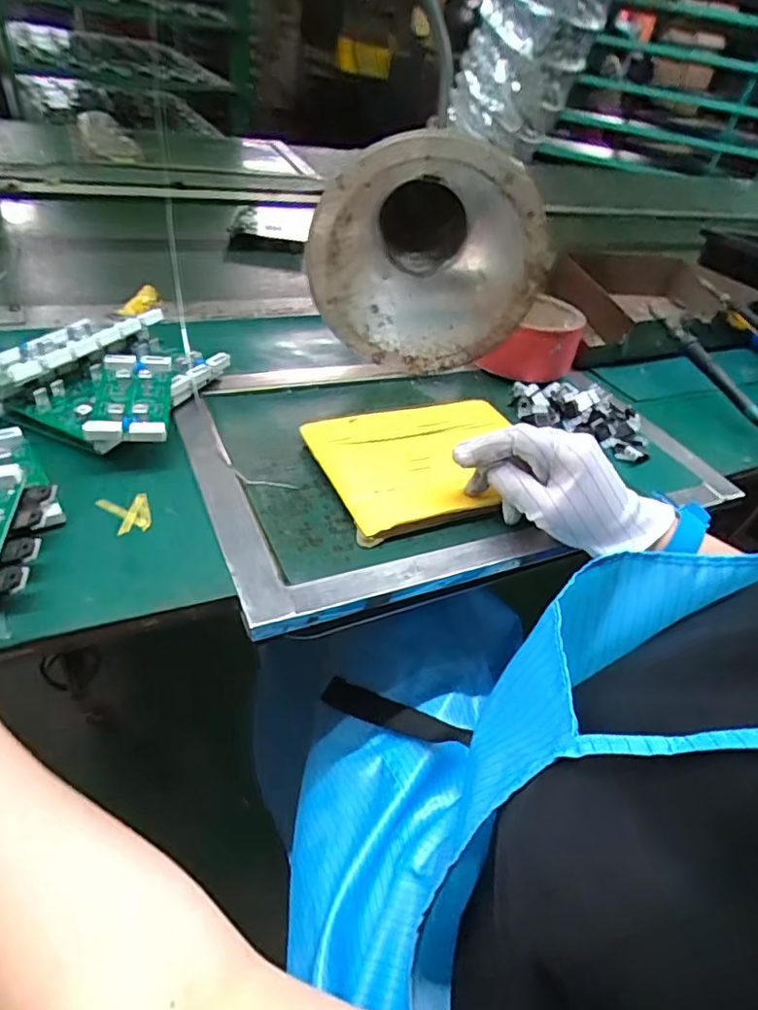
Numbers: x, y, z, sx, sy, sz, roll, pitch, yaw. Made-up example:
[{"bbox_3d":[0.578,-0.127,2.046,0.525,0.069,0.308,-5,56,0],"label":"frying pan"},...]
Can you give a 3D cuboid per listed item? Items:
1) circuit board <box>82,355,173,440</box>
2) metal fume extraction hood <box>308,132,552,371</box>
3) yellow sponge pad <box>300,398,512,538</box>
[{"bbox_3d":[-0.193,-0.084,0.446,0.055,0.017,0.107,-2,43,-17],"label":"circuit board"},{"bbox_3d":[0.040,-0.260,0.587,0.208,0.199,0.174,2,40,-6],"label":"metal fume extraction hood"},{"bbox_3d":[0.043,-0.042,0.486,0.180,0.012,0.139,-14,44,-23],"label":"yellow sponge pad"}]

